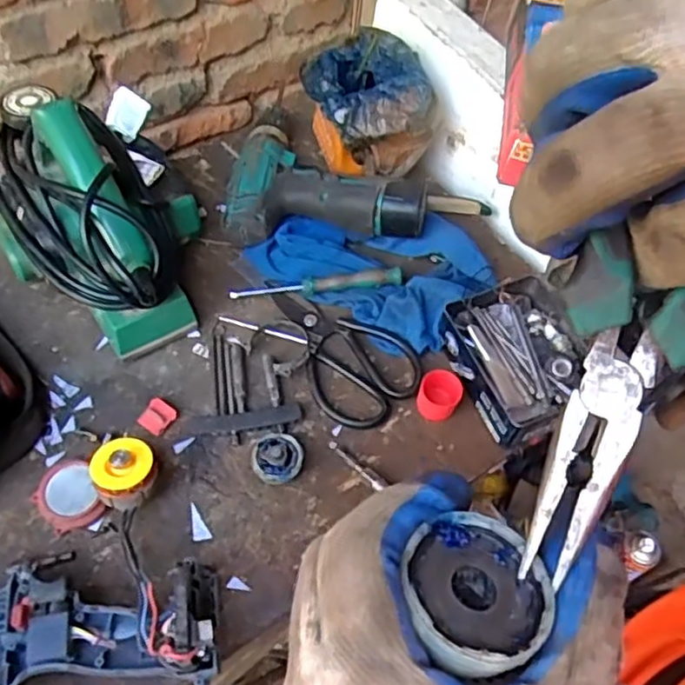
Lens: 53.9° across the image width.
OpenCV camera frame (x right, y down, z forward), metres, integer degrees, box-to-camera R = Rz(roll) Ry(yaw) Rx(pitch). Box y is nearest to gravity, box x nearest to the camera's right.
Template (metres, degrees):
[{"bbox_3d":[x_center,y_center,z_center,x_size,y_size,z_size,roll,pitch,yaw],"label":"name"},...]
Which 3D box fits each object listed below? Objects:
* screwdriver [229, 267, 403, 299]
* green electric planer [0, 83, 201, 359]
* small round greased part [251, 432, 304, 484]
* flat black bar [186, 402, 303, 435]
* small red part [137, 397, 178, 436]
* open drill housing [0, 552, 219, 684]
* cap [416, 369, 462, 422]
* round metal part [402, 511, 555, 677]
[{"bbox_3d":[-0.024,-0.056,0.644,0.163,0.017,0.018,-5,57,-9],"label":"screwdriver"},{"bbox_3d":[-0.222,-0.115,0.588,0.220,0.169,0.141,28,58,13],"label":"green electric planer"},{"bbox_3d":[-0.054,0.095,0.558,0.040,0.024,0.040,2,56,-4],"label":"small round greased part"},{"bbox_3d":[-0.083,0.066,0.576,0.096,0.010,0.018,-7,57,-10],"label":"flat black bar"},{"bbox_3d":[-0.156,0.062,0.568,0.023,0.009,0.026,30,59,14],"label":"small red part"},{"bbox_3d":[-0.183,0.189,0.460,0.186,0.054,0.096,-2,57,-7],"label":"open drill housing"},{"bbox_3d":[0.084,0.047,0.584,0.035,0.027,0.040,28,58,13],"label":"cap"},{"bbox_3d":[0.035,0.072,0.187,0.037,0.020,0.045,34,43,19],"label":"round metal part"}]

